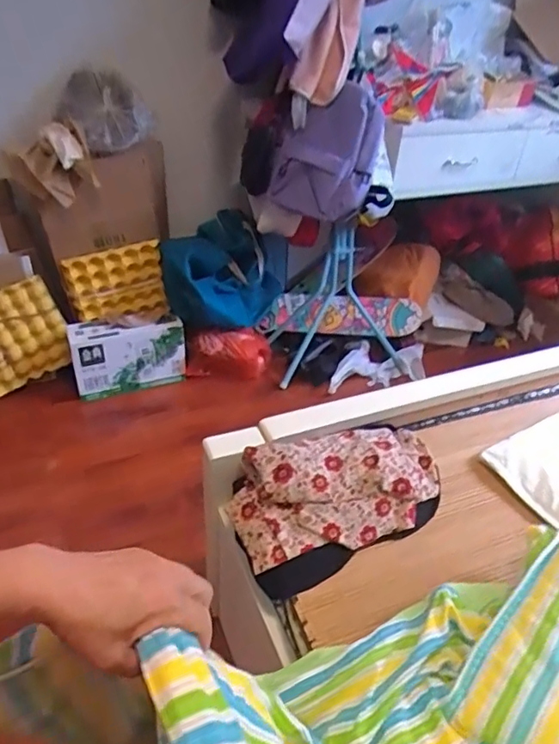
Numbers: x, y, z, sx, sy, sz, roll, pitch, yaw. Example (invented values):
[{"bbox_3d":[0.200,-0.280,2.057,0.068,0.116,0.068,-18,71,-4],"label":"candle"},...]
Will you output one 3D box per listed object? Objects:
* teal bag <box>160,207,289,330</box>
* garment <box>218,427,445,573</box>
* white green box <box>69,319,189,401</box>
[{"bbox_3d":[-0.176,-0.308,1.750,0.202,0.283,0.383,29,44,31],"label":"teal bag"},{"bbox_3d":[0.094,0.171,0.856,0.331,0.085,0.163,-10,38,-17],"label":"garment"},{"bbox_3d":[-0.456,-0.054,1.693,0.324,0.197,0.100,-10,38,-17],"label":"white green box"}]

